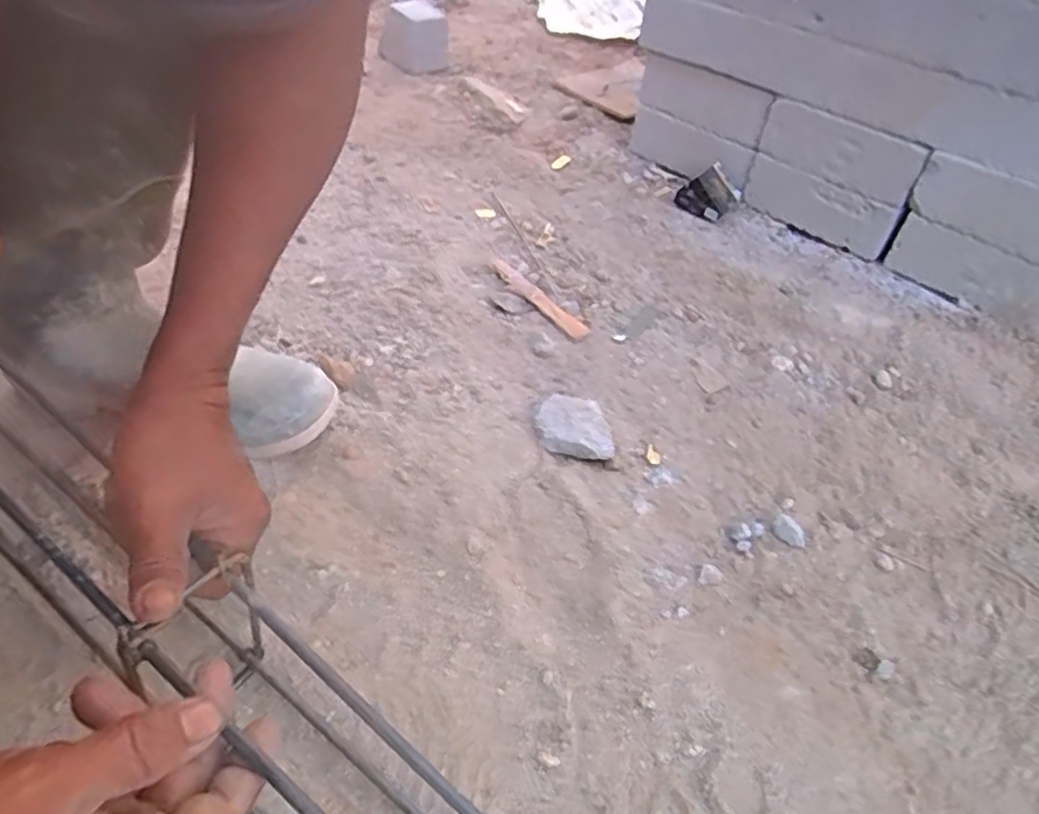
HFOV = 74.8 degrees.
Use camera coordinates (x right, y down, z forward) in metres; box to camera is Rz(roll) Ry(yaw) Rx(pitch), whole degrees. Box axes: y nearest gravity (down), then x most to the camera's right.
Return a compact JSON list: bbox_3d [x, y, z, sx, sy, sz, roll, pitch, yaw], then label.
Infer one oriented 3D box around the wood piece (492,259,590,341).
[{"bbox_3d":[0.017,-0.116,0.722,0.023,0.006,0.150,-27,53,-30],"label":"wood piece"}]

